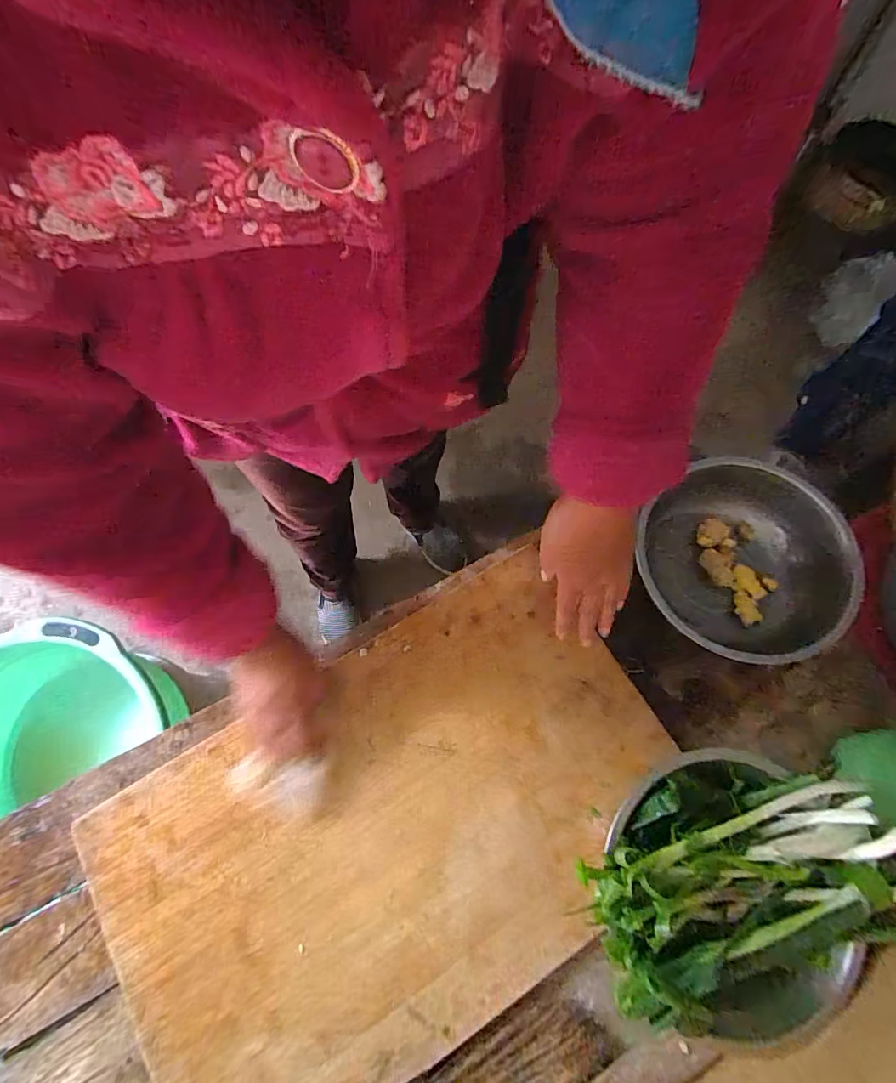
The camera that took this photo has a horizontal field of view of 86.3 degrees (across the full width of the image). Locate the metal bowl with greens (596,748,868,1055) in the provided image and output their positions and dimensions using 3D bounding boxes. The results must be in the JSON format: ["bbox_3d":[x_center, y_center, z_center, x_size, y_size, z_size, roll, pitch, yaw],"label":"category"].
[{"bbox_3d":[0.245,0.301,0.415,0.251,0.099,0.201,-18,72,-7],"label":"metal bowl with greens"}]

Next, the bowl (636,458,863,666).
[{"bbox_3d":[0.329,0.026,0.554,0.239,0.097,0.227,0,71,-1],"label":"bowl"}]

